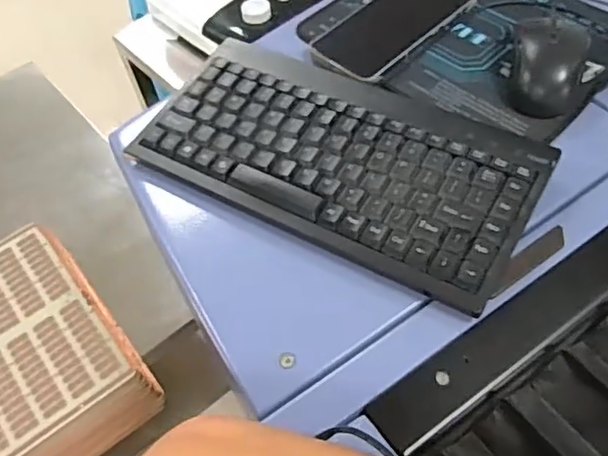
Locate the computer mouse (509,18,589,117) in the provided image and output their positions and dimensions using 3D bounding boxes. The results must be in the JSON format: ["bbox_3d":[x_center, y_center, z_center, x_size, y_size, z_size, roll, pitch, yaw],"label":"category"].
[{"bbox_3d":[0.203,-0.144,0.517,0.058,0.034,0.115,10,57,12],"label":"computer mouse"}]

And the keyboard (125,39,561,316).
[{"bbox_3d":[0.022,-0.053,0.474,0.289,0.025,0.154,25,61,21],"label":"keyboard"}]

